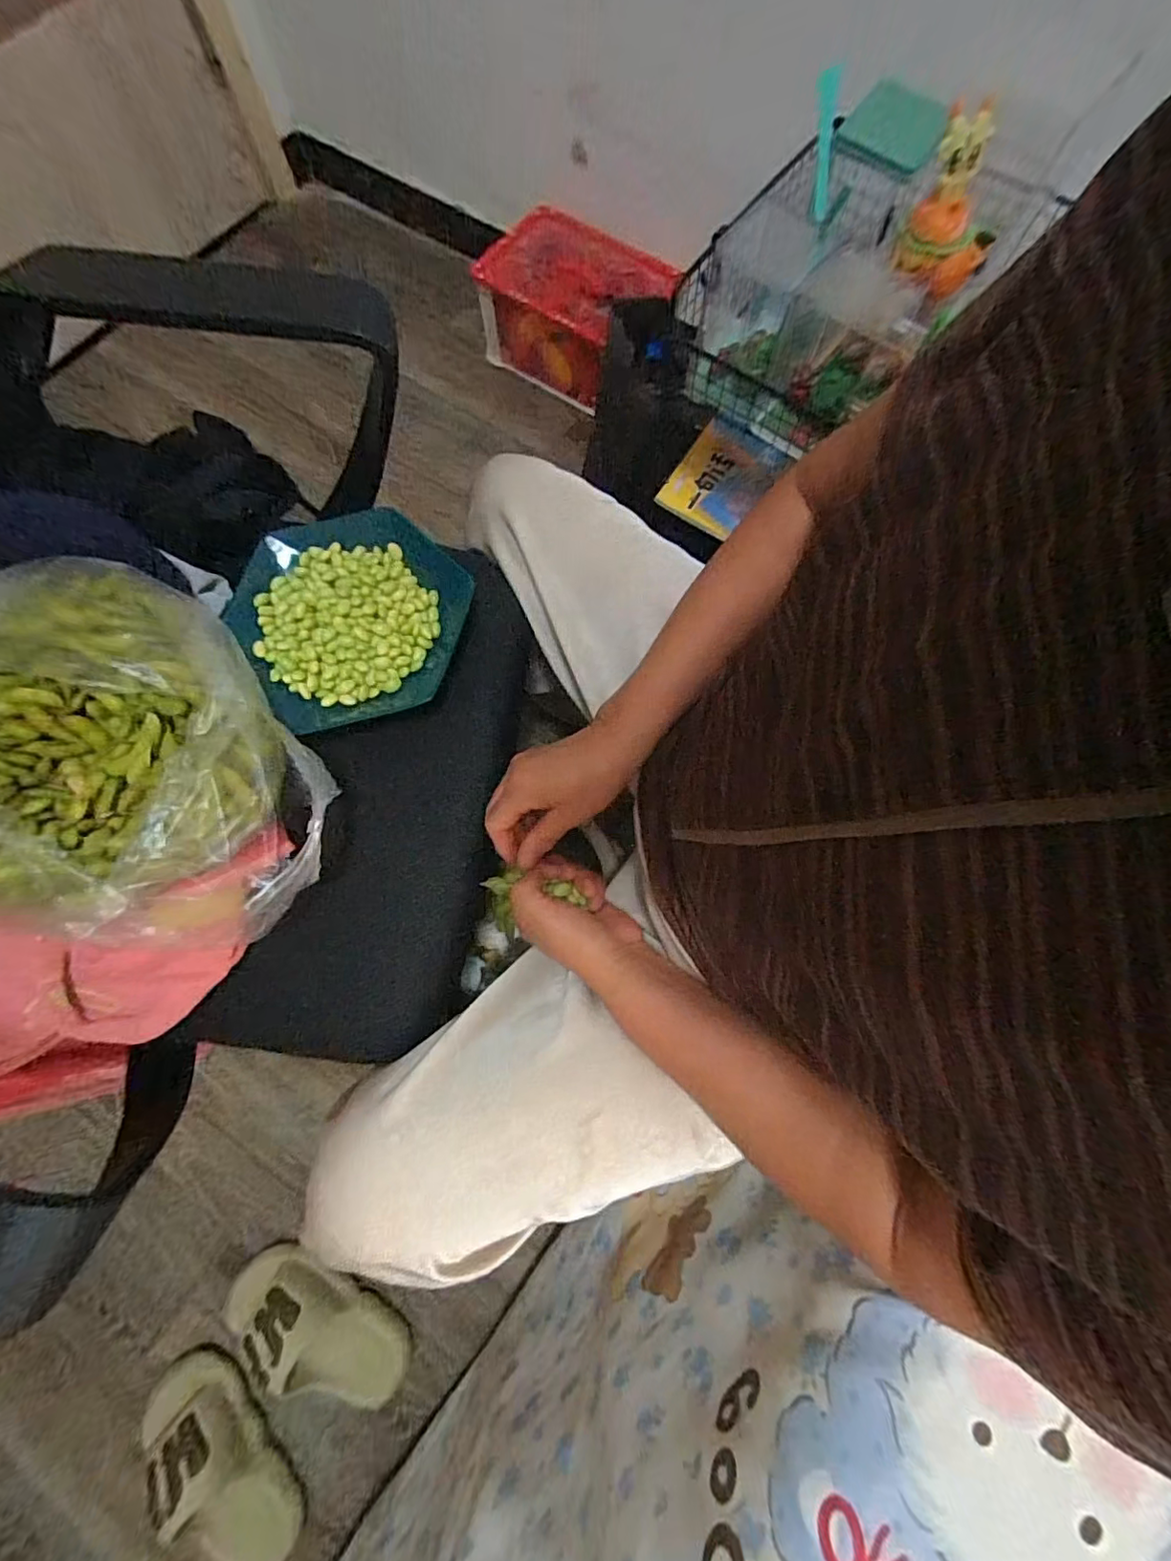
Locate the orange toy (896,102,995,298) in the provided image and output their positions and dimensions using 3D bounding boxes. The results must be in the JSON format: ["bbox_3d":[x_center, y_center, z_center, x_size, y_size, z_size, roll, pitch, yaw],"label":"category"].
[{"bbox_3d":[0.237,-0.364,0.354,0.057,0.052,0.061,21,74,5],"label":"orange toy"}]

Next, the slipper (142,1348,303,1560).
[{"bbox_3d":[-0.421,0.793,0.634,0.097,0.081,0.231,-37,78,-11],"label":"slipper"}]

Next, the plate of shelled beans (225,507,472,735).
[{"bbox_3d":[-0.192,-0.137,0.459,0.187,0.042,0.168,-22,75,-7],"label":"plate of shelled beans"}]

